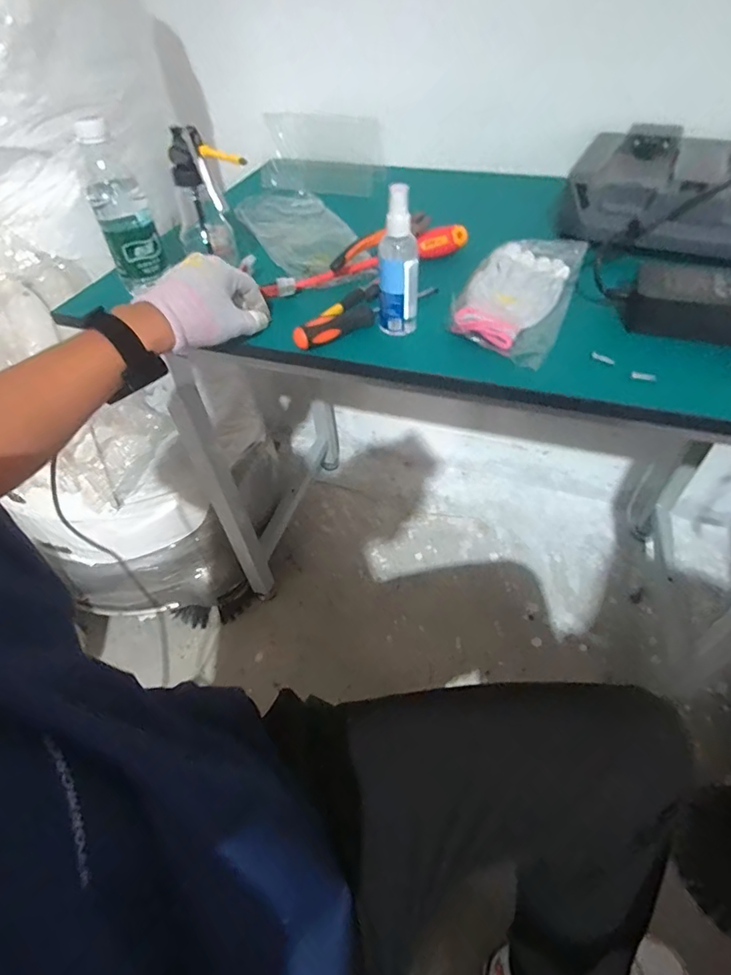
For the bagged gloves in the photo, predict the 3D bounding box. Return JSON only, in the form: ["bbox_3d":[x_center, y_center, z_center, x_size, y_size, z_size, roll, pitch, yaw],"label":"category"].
[{"bbox_3d":[0.170,-0.218,0.552,0.105,0.035,0.224,18,51,19],"label":"bagged gloves"}]

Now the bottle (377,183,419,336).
[{"bbox_3d":[0.033,-0.221,0.496,0.039,0.131,0.040,4,48,7],"label":"bottle"}]

